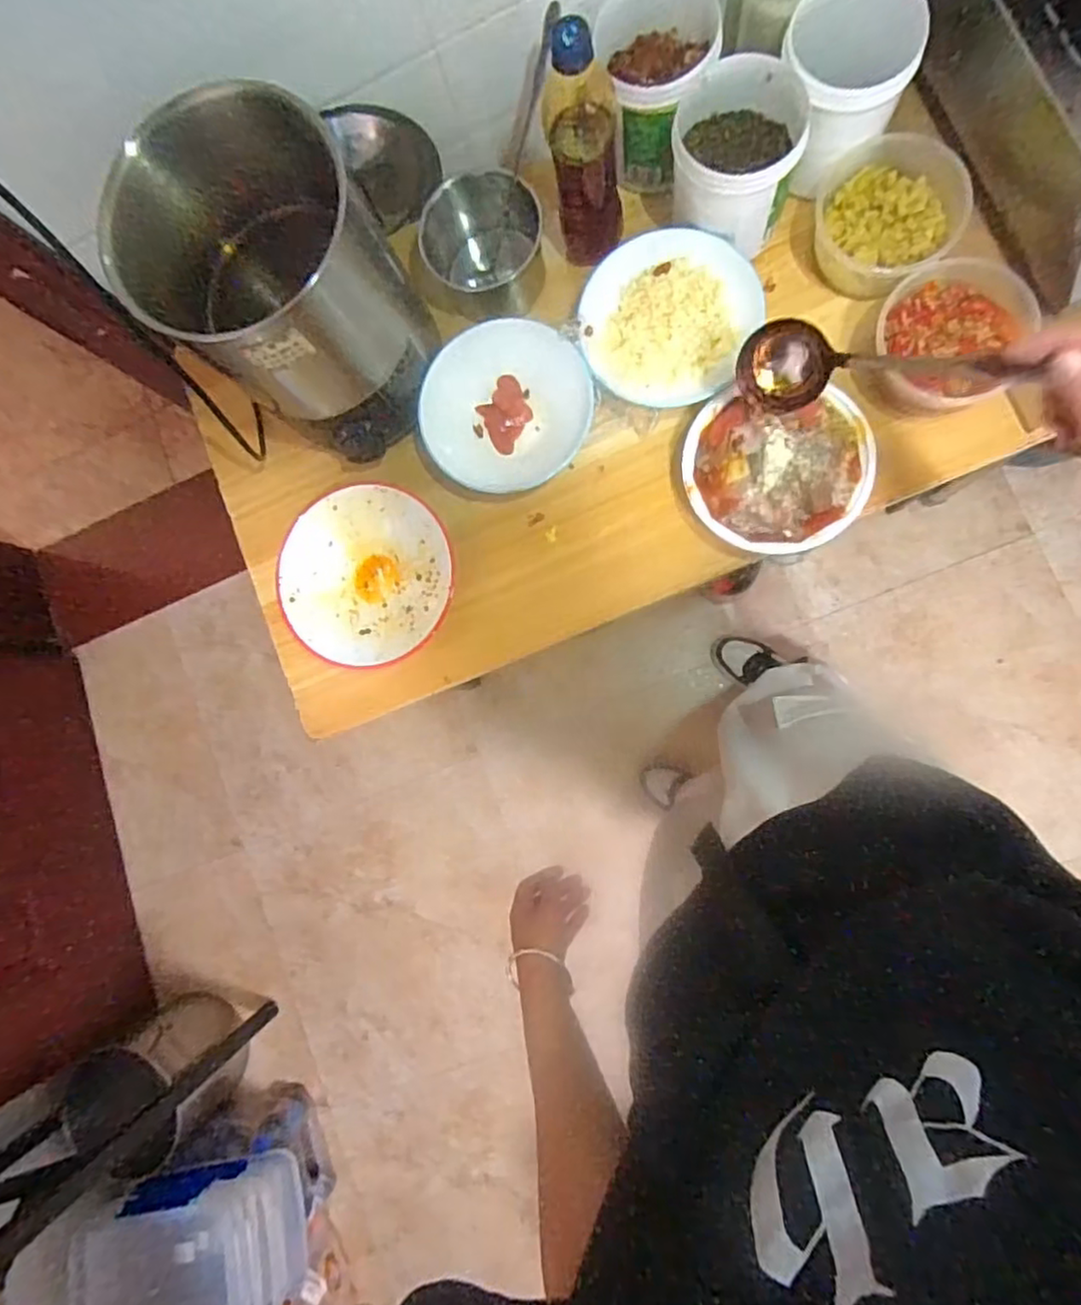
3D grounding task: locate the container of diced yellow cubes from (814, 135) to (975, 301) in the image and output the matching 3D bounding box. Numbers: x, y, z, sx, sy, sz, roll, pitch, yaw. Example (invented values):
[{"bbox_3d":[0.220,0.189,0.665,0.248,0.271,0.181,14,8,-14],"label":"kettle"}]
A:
[{"bbox_3d":[0.327,-0.414,0.626,0.140,0.055,0.128,-1,86,9],"label":"container of diced yellow cubes"}]

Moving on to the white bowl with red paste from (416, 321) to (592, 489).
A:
[{"bbox_3d":[-0.036,-0.245,0.677,0.162,0.045,0.162,-1,86,9],"label":"white bowl with red paste"}]

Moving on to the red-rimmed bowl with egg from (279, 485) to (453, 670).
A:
[{"bbox_3d":[-0.181,-0.079,0.698,0.183,0.044,0.182,-1,86,9],"label":"red-rimmed bowl with egg"}]

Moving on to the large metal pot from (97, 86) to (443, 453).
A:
[{"bbox_3d":[-0.216,-0.309,0.570,0.185,0.232,0.181,-1,86,9],"label":"large metal pot"}]

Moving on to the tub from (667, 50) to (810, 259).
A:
[{"bbox_3d":[0.179,-0.453,0.617,0.110,0.106,0.109,-1,86,9],"label":"tub"}]

